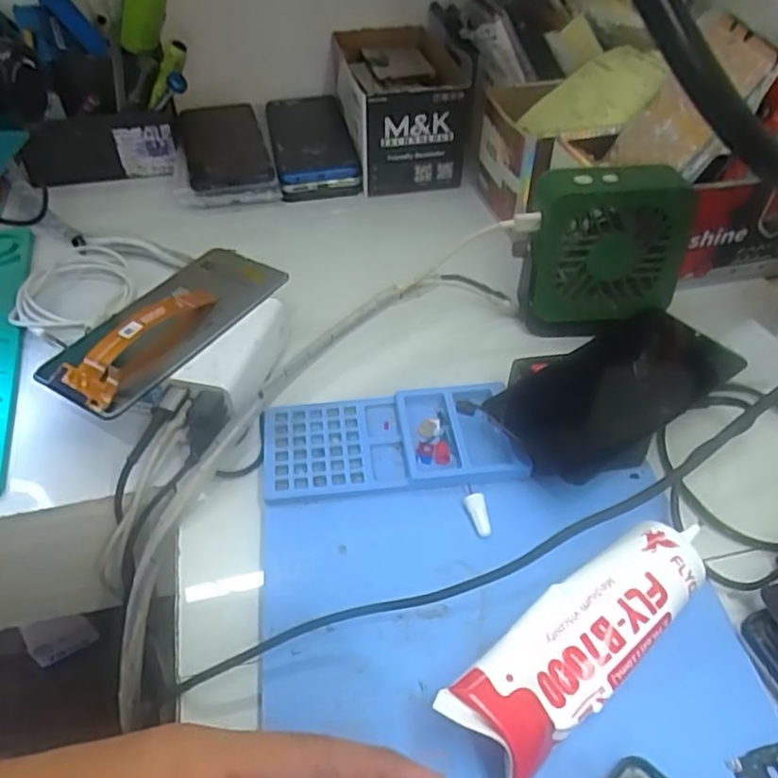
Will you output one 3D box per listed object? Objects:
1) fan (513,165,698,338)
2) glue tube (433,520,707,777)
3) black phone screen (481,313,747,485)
[{"bbox_3d":[0.143,-0.092,0.443,0.107,0.106,0.043,3,45,3],"label":"fan"},{"bbox_3d":[0.084,0.111,0.284,0.136,0.036,0.043,-31,53,-28],"label":"glue tube"},{"bbox_3d":[0.136,0.000,0.388,0.148,0.007,0.065,-30,74,-14],"label":"black phone screen"}]

